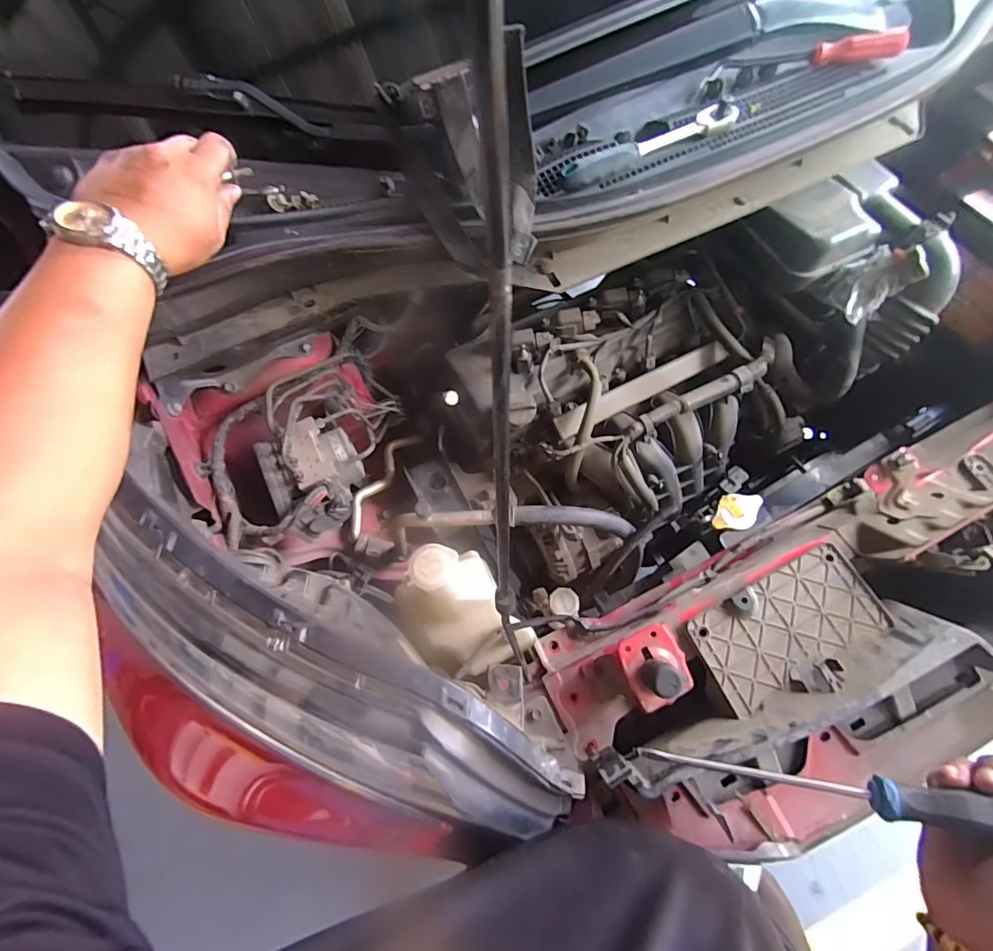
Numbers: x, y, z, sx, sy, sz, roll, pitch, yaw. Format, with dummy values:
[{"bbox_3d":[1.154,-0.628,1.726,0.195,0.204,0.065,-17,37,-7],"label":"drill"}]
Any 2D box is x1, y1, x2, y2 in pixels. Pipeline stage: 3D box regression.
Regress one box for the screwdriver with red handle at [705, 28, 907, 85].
[{"bbox_3d":[0.321,-0.437,0.496,0.212,0.017,0.022,-9,67,-2],"label":"screwdriver with red handle"}]

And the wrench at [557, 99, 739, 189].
[{"bbox_3d":[0.146,-0.313,0.453,0.190,0.016,0.021,-27,69,-9],"label":"wrench"}]

